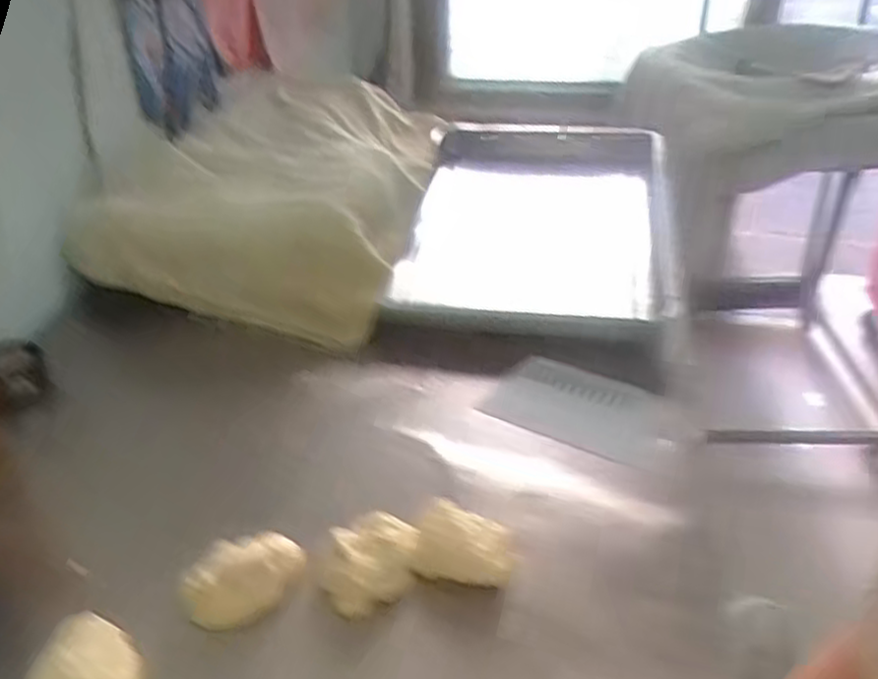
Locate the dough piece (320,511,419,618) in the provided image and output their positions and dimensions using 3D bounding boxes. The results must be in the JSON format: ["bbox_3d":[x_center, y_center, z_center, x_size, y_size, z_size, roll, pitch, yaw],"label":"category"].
[{"bbox_3d":[-0.057,0.186,0.642,0.074,0.036,0.078,0,35,0],"label":"dough piece"}]

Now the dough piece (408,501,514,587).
[{"bbox_3d":[0.024,0.176,0.654,0.083,0.037,0.063,7,36,10],"label":"dough piece"}]

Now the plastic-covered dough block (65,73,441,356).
[{"bbox_3d":[-0.214,-0.195,1.048,0.380,0.172,0.461,5,36,8],"label":"plastic-covered dough block"}]

